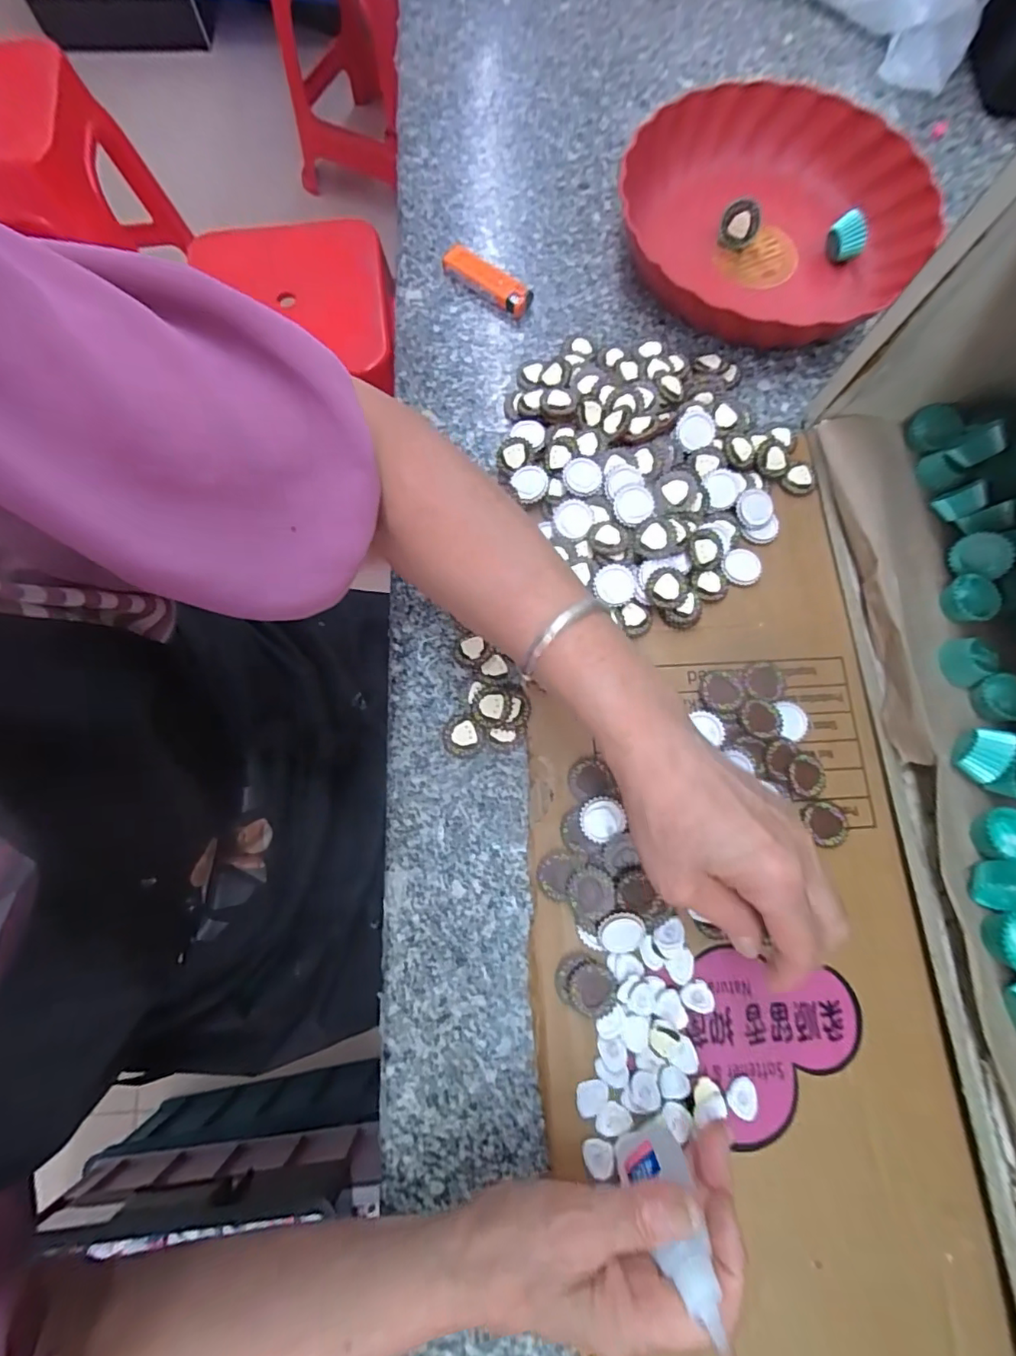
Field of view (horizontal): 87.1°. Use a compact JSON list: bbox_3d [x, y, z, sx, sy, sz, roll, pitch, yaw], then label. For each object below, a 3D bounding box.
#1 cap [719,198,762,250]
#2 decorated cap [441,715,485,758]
[{"bbox_3d":[0.193,-0.378,0.444,0.031,0.030,0.015,19,77,5],"label":"cap"},{"bbox_3d":[-0.029,0.039,0.355,0.026,0.009,0.025,0,77,0],"label":"decorated cap"}]

